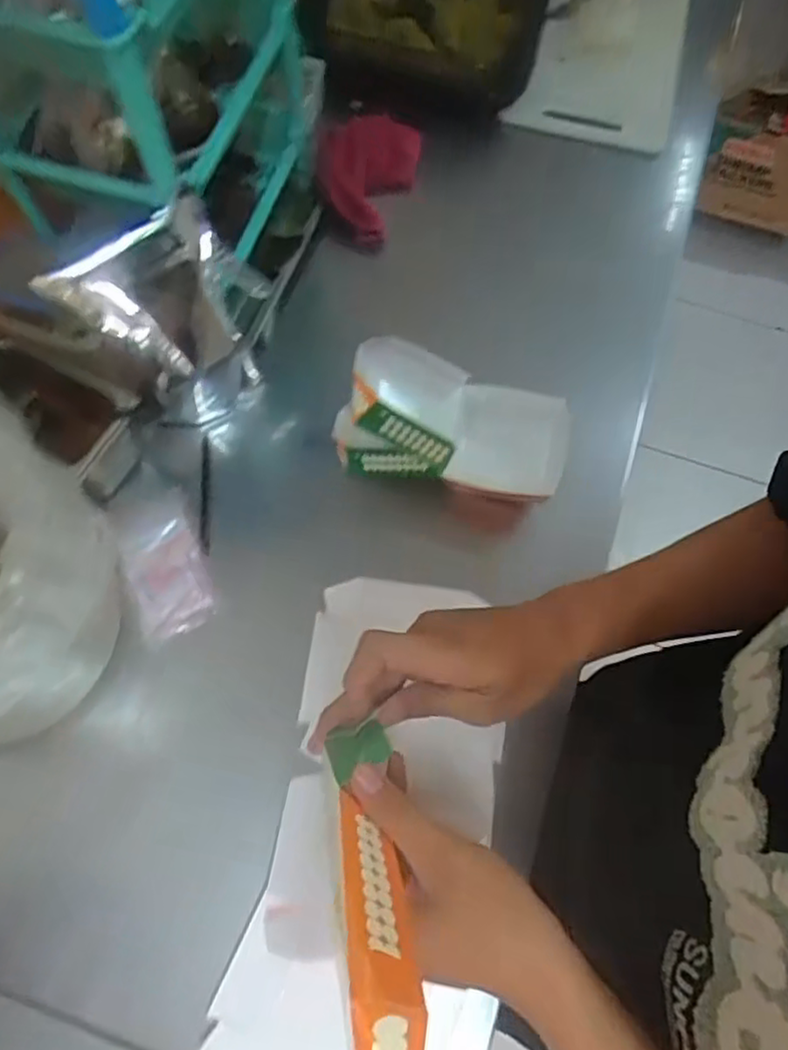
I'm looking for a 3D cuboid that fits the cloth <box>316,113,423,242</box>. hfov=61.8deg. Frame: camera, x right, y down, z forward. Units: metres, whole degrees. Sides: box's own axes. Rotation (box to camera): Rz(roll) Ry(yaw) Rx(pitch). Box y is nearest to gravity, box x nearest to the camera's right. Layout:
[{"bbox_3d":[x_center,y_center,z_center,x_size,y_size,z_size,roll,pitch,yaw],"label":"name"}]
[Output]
[{"bbox_3d":[-0.028,-0.448,0.824,0.085,0.125,0.141,25,70,8],"label":"cloth"}]

